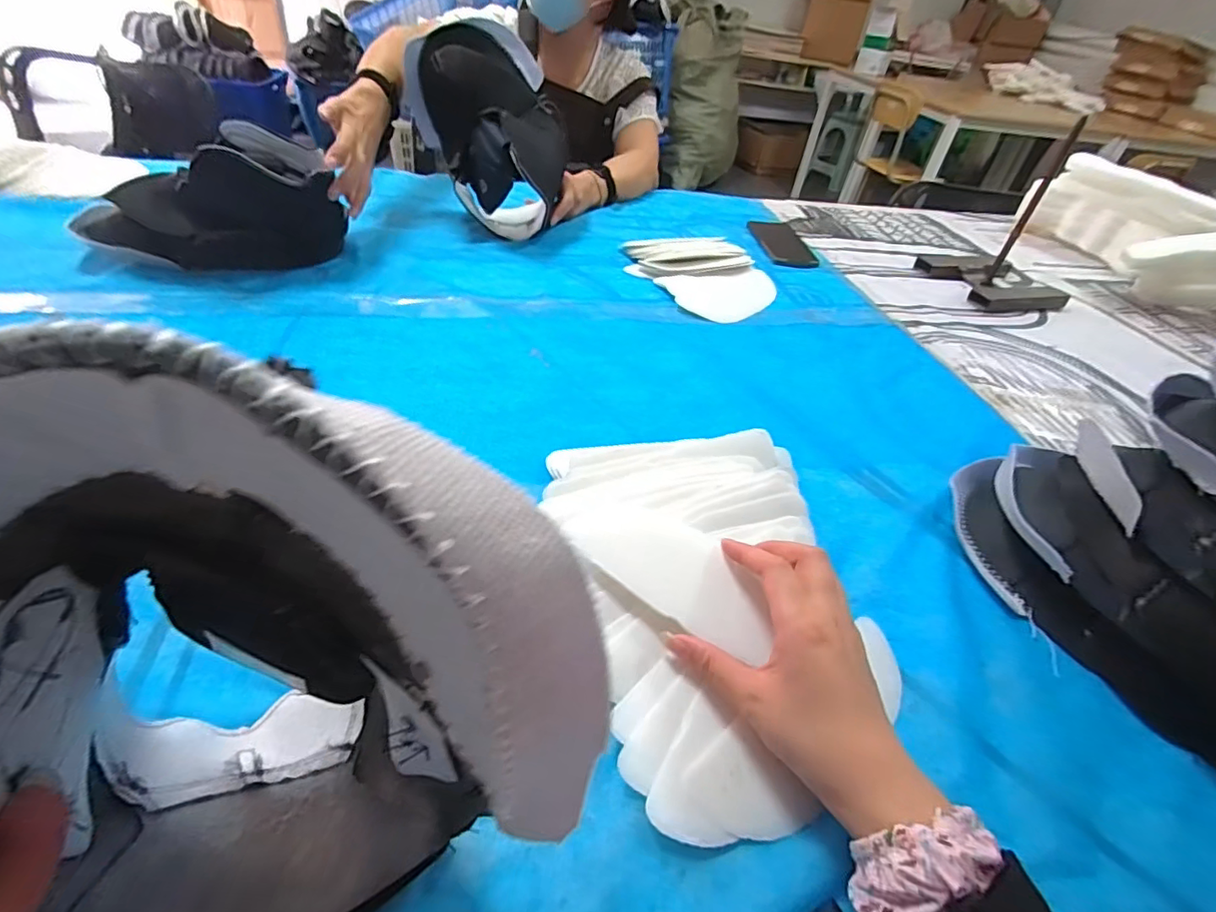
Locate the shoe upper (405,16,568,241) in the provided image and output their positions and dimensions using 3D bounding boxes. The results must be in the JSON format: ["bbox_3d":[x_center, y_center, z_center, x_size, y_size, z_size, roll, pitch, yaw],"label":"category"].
[{"bbox_3d":[-0.163,-0.442,0.781,0.188,0.228,0.152,10,43,3],"label":"shoe upper"}]

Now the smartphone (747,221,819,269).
[{"bbox_3d":[0.288,-0.349,0.920,0.081,0.004,0.175,1,43,-7],"label":"smartphone"}]

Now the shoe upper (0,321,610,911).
[{"bbox_3d":[-0.102,0.092,0.167,0.147,0.281,0.084,18,41,-12],"label":"shoe upper"}]

